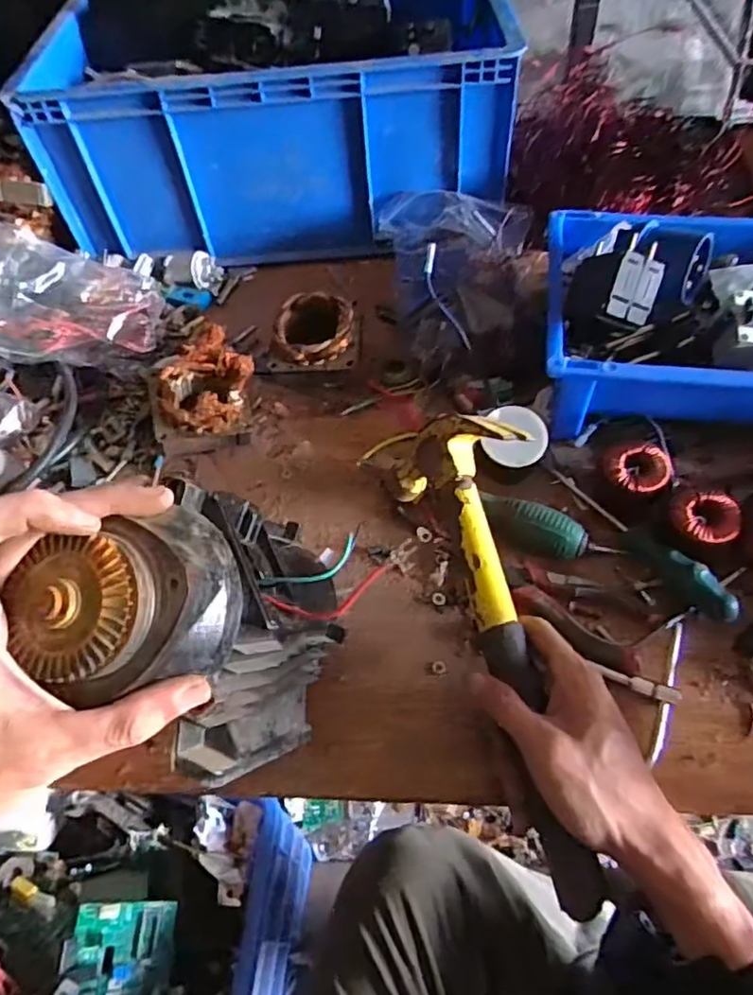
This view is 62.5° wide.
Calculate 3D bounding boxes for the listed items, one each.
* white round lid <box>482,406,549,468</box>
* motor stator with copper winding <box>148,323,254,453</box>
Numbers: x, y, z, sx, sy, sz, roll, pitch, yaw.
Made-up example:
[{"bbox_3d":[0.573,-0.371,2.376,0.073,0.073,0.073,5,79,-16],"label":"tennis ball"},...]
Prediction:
[{"bbox_3d":[0.109,-0.048,0.482,0.047,0.007,0.050,0,71,1],"label":"white round lid"},{"bbox_3d":[-0.151,-0.089,0.545,0.091,0.056,0.106,-9,54,-2],"label":"motor stator with copper winding"}]

